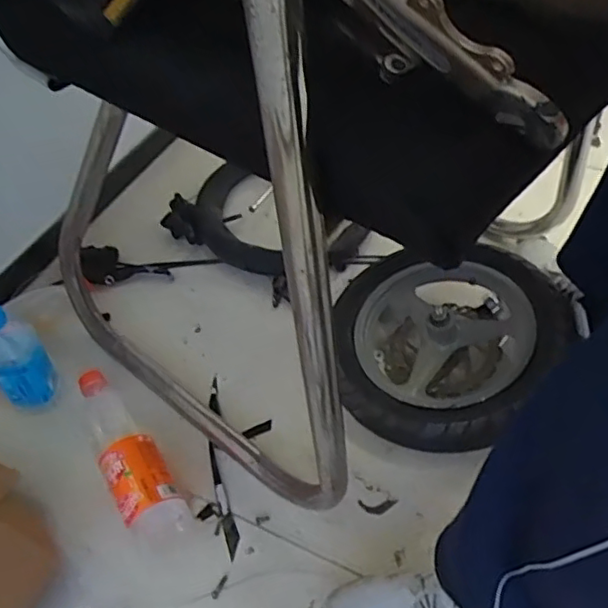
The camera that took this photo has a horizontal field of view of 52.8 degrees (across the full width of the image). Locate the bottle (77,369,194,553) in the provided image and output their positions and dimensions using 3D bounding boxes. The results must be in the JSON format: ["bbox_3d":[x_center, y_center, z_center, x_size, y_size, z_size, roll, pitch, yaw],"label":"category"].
[{"bbox_3d":[-0.201,0.170,0.695,0.065,0.070,0.223,-27,54,-21],"label":"bottle"}]

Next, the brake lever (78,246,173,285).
[{"bbox_3d":[-0.263,-0.057,0.907,0.129,0.034,0.058,7,47,-15],"label":"brake lever"}]

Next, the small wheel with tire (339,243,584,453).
[{"bbox_3d":[0.184,0.067,0.746,0.281,0.094,0.237,-4,51,18],"label":"small wheel with tire"}]

